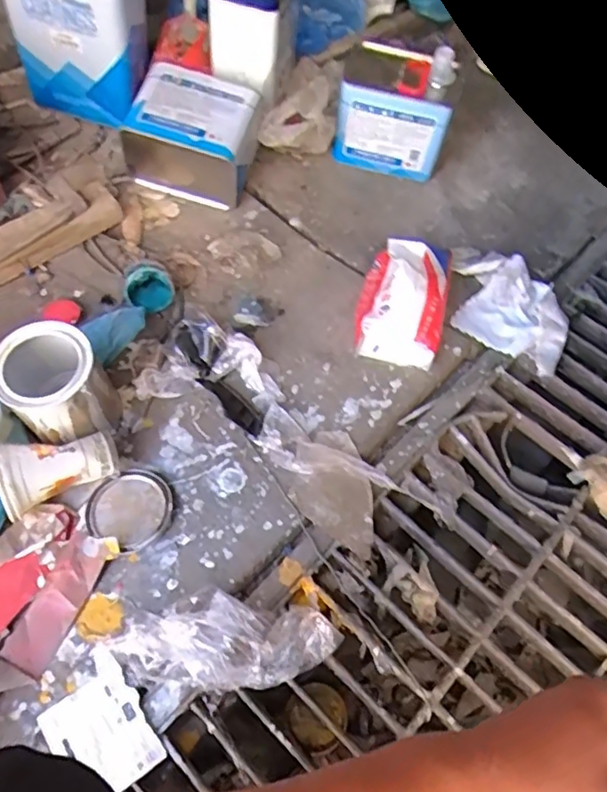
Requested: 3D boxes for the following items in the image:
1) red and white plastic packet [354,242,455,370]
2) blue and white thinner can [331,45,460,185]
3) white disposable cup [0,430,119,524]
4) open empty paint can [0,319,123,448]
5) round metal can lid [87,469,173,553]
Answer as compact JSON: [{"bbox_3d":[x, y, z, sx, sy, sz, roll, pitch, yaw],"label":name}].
[{"bbox_3d":[0.138,-0.131,0.806,0.111,0.089,0.181,16,63,5],"label":"red and white plastic packet"},{"bbox_3d":[0.141,-0.457,0.944,0.167,0.171,0.115,9,63,1],"label":"blue and white thinner can"},{"bbox_3d":[-0.276,0.084,0.662,0.118,0.076,0.070,-15,65,-11],"label":"white disposable cup"},{"bbox_3d":[-0.288,-0.008,0.689,0.112,0.137,0.111,1,63,-3],"label":"open empty paint can"},{"bbox_3d":[-0.200,0.132,0.680,0.092,0.008,0.090,1,63,-3],"label":"round metal can lid"}]

